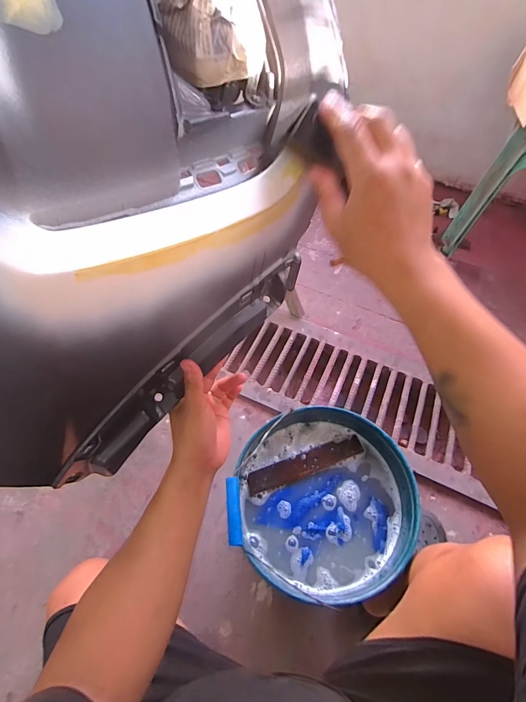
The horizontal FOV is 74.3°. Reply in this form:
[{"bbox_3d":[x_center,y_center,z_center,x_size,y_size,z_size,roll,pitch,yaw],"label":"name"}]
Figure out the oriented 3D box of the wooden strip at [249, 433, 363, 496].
[{"bbox_3d":[0.081,0.212,0.652,0.221,0.008,0.037,-19,62,-9],"label":"wooden strip"}]

